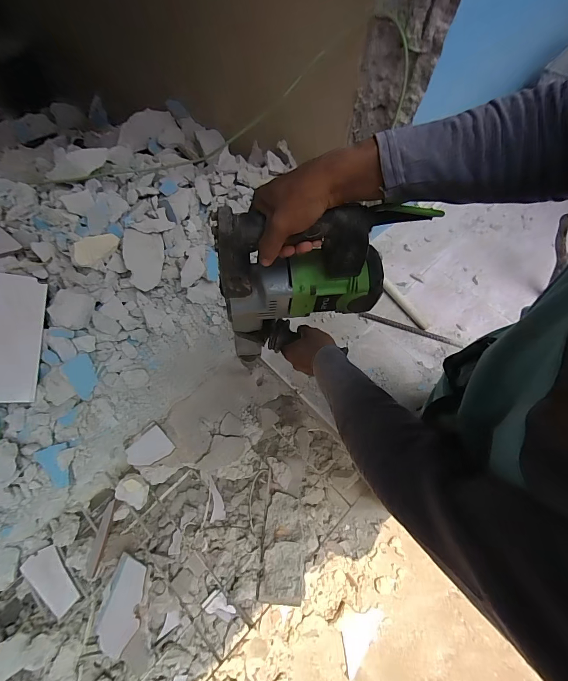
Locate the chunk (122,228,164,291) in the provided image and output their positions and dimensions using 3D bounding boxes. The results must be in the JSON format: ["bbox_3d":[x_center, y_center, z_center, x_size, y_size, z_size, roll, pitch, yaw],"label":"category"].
[{"bbox_3d":[-0.385,-0.220,0.913,0.104,0.025,0.170,14,66,-34],"label":"chunk"}]

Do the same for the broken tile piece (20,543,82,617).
[{"bbox_3d":[-0.515,0.530,0.737,0.086,0.012,0.142,-38,73,-4],"label":"broken tile piece"}]

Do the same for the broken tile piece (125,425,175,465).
[{"bbox_3d":[-0.324,0.263,0.808,0.079,0.006,0.097,41,71,19],"label":"broken tile piece"}]

